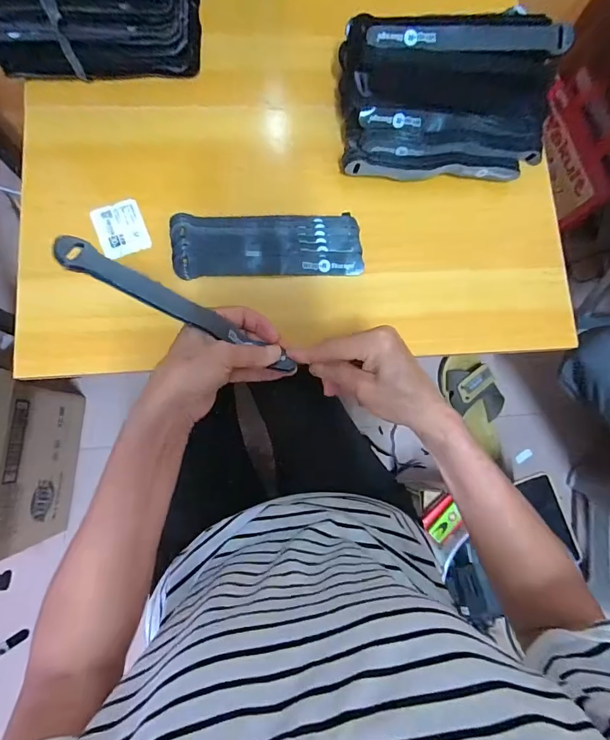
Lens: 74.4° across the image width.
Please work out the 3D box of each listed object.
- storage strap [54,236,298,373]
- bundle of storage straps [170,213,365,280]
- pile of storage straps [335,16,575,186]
[{"bbox_3d":[-0.091,-0.045,0.315,0.194,0.016,0.021,27,81,-20],"label":"storage strap"},{"bbox_3d":[-0.039,-0.134,0.436,0.199,0.019,0.065,-3,83,-6],"label":"bundle of storage straps"},{"bbox_3d":[0.148,-0.290,0.434,0.213,0.107,0.144,0,83,-5],"label":"pile of storage straps"}]

